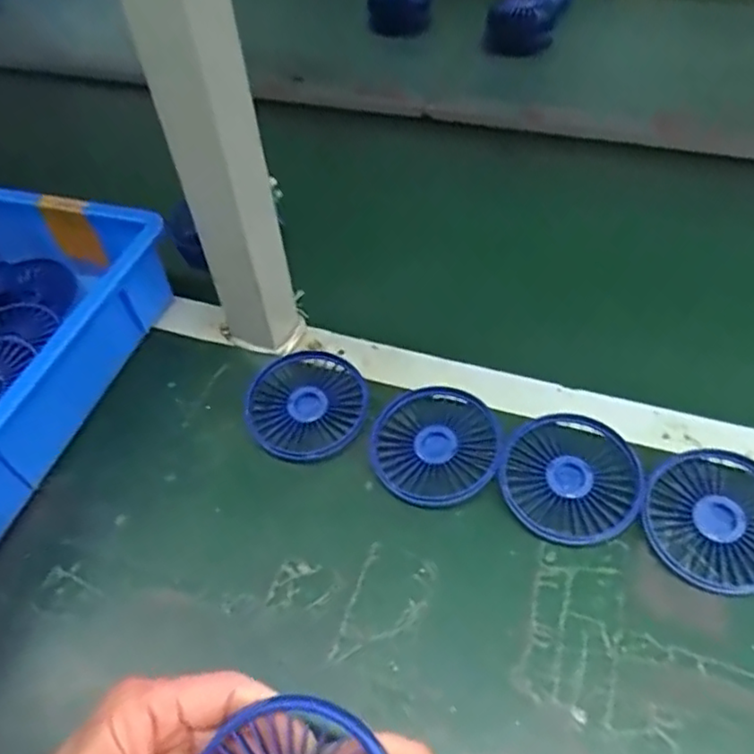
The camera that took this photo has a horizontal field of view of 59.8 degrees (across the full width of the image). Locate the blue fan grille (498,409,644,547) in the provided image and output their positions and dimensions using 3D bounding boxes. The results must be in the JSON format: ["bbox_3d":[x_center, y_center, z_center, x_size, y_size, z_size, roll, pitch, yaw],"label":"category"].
[{"bbox_3d":[0.127,0.065,0.427,0.085,0.026,0.084,-3,51,4],"label":"blue fan grille"}]

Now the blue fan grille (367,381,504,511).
[{"bbox_3d":[0.040,0.047,0.453,0.085,0.025,0.084,-6,51,1],"label":"blue fan grille"}]

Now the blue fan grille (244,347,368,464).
[{"bbox_3d":[-0.051,0.021,0.481,0.086,0.027,0.085,-3,51,4],"label":"blue fan grille"}]

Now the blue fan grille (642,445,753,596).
[{"bbox_3d":[0.212,0.087,0.406,0.084,0.020,0.089,-3,51,4],"label":"blue fan grille"}]

